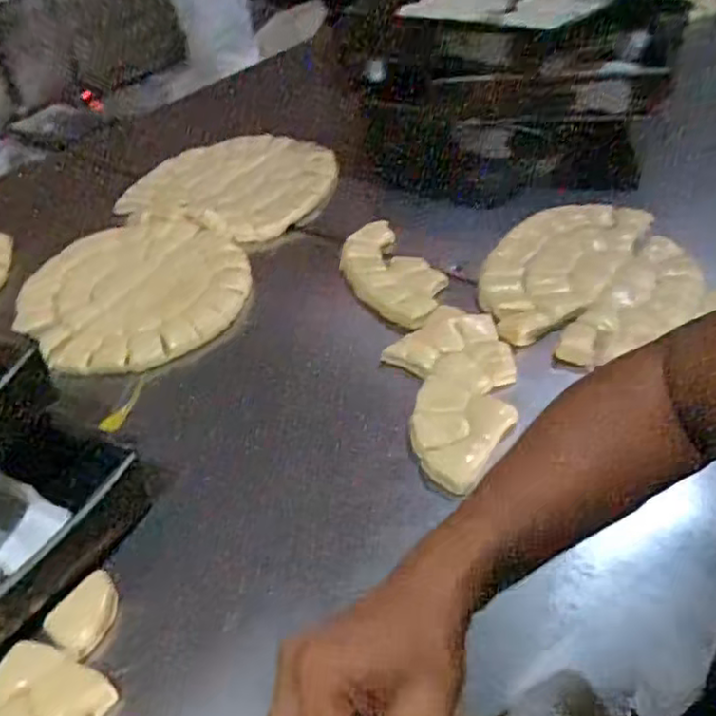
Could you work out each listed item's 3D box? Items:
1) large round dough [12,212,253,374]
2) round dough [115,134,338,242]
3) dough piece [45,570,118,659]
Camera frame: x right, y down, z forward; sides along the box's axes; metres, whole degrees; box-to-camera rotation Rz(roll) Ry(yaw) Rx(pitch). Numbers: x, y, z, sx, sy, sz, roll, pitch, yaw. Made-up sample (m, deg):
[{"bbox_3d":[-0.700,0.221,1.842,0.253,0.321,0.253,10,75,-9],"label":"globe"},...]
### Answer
[{"bbox_3d":[-0.276,-0.104,0.874,0.260,0.030,0.319,-9,43,-5],"label":"large round dough"},{"bbox_3d":[-0.203,-0.297,1.136,0.321,0.029,0.309,-3,43,2],"label":"round dough"},{"bbox_3d":[-0.215,0.201,0.548,0.045,0.017,0.065,12,45,17],"label":"dough piece"}]

